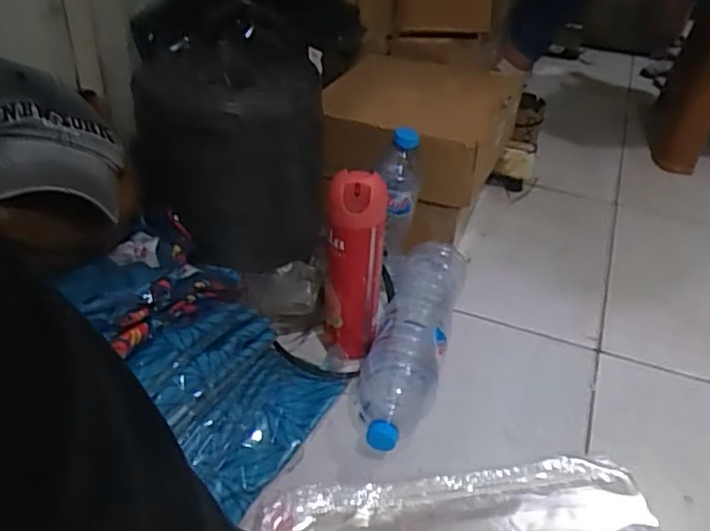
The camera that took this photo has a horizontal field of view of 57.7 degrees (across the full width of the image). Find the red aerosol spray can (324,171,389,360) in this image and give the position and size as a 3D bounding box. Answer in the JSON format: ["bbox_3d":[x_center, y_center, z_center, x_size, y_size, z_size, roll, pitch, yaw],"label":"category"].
[{"bbox_3d":[-0.002,0.009,0.734,0.063,0.243,0.052,8,37,6],"label":"red aerosol spray can"}]

